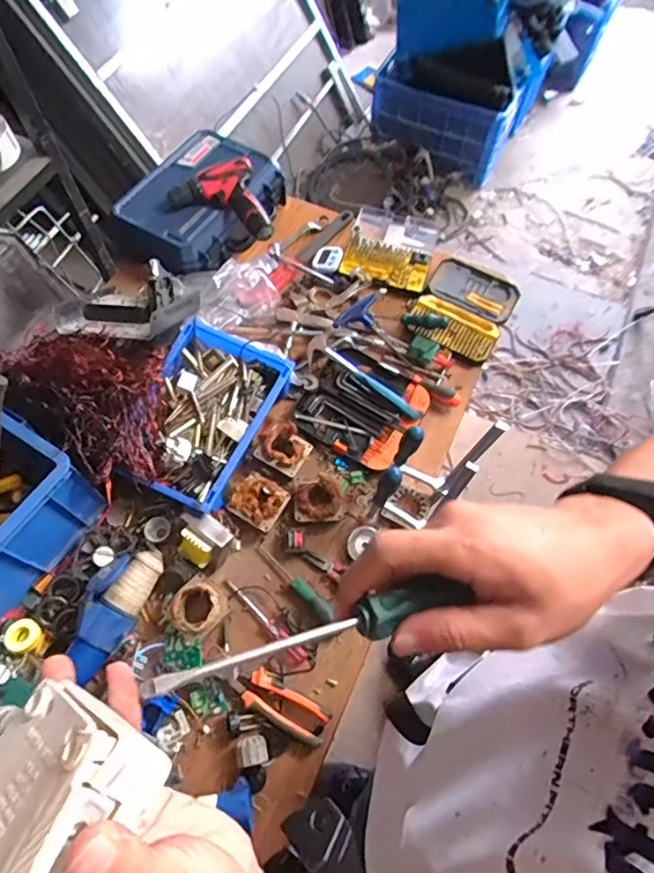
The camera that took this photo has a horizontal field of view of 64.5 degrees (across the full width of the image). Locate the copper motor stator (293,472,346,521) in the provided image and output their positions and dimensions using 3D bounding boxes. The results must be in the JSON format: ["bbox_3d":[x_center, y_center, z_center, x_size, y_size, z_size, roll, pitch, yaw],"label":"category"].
[{"bbox_3d":[-0.013,0.111,0.904,0.088,0.048,0.082,-3,63,-3],"label":"copper motor stator"}]

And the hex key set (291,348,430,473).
[{"bbox_3d":[0.071,-0.060,0.996,0.202,0.031,0.212,30,66,14],"label":"hex key set"}]

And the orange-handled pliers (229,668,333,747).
[{"bbox_3d":[-0.072,0.394,0.772,0.155,0.019,0.052,28,66,13],"label":"orange-handled pliers"}]

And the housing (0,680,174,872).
[{"bbox_3d":[-0.109,0.151,0.190,0.061,0.042,0.097,5,56,45],"label":"housing"}]

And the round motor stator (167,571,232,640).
[{"bbox_3d":[-0.198,0.269,0.810,0.079,0.056,0.082,39,69,17],"label":"round motor stator"}]

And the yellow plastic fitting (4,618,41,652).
[{"bbox_3d":[-0.456,0.297,0.777,0.046,0.013,0.044,-10,63,-6],"label":"yellow plastic fitting"}]

